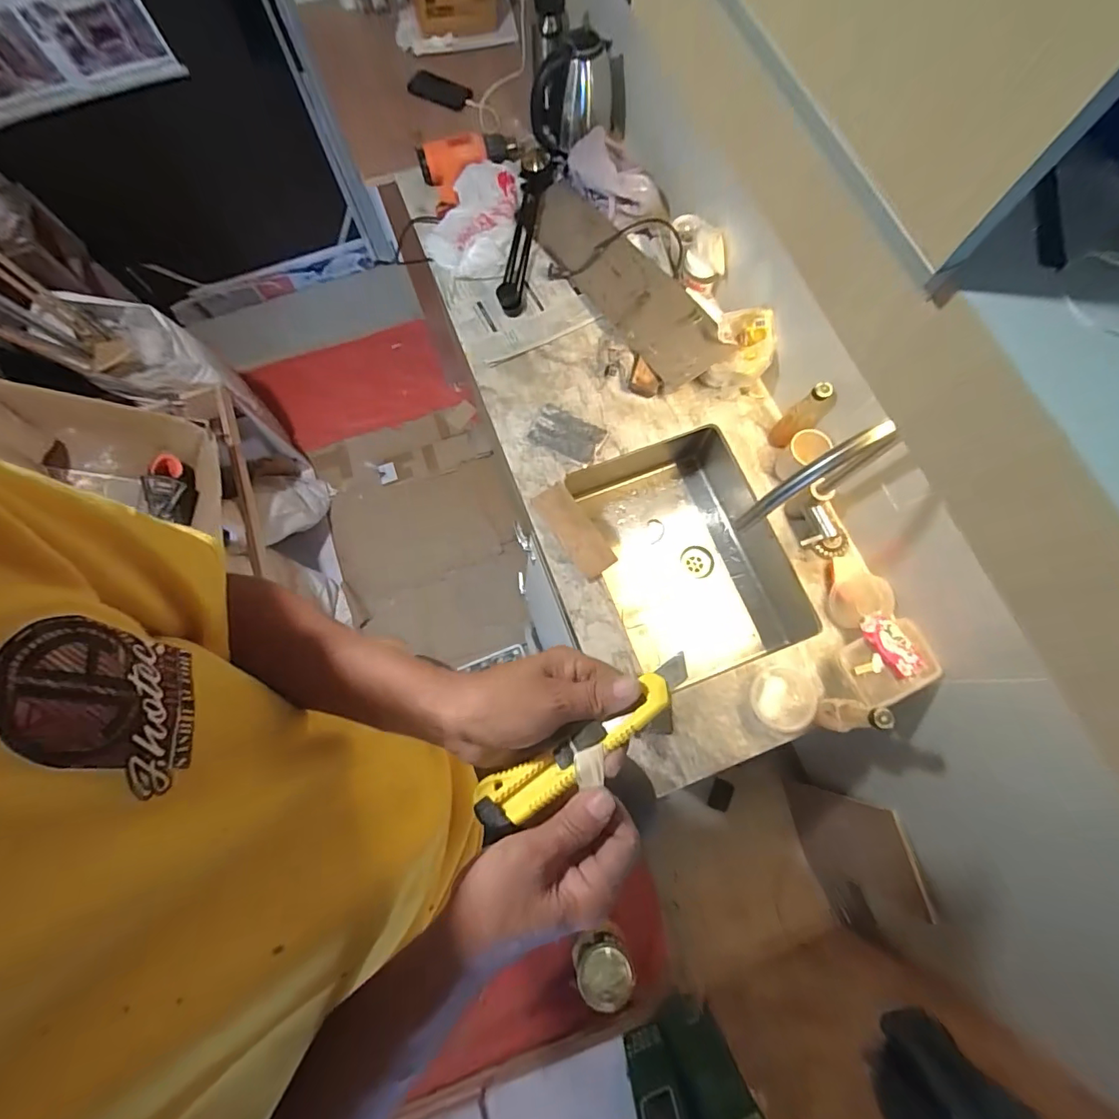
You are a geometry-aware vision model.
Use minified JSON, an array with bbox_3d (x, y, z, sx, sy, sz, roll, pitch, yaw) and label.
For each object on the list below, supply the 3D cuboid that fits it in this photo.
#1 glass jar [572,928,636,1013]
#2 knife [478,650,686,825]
[{"bbox_3d":[0.137,1.253,1.485,0.165,0.146,0.185,-15,76,-4],"label":"glass jar"},{"bbox_3d":[0.016,0.117,0.311,0.160,0.017,0.031,-35,78,0],"label":"knife"}]

